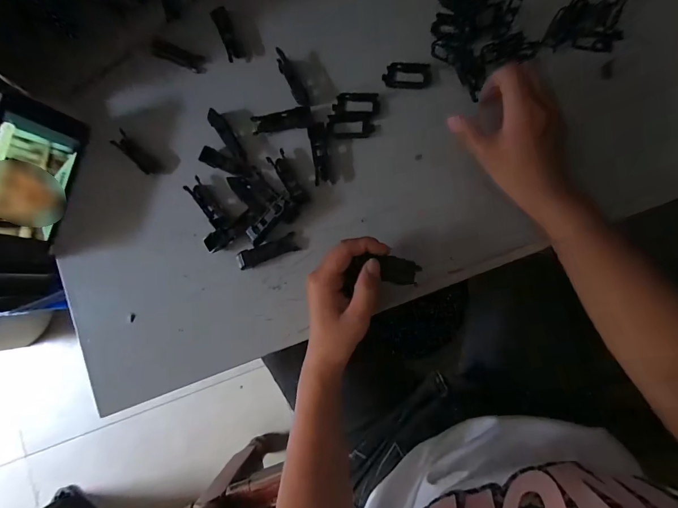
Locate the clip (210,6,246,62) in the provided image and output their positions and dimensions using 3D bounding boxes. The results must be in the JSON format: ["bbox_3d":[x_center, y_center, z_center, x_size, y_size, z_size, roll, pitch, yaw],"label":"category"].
[{"bbox_3d":[-0.126,-0.251,0.386,0.021,0.008,0.060,-22,86,5],"label":"clip"}]

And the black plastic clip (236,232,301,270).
[{"bbox_3d":[-0.077,-0.002,0.363,0.066,0.006,0.020,-21,86,5],"label":"black plastic clip"}]

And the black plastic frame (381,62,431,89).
[{"bbox_3d":[0.072,-0.190,0.361,0.050,0.005,0.025,7,89,6],"label":"black plastic frame"}]

